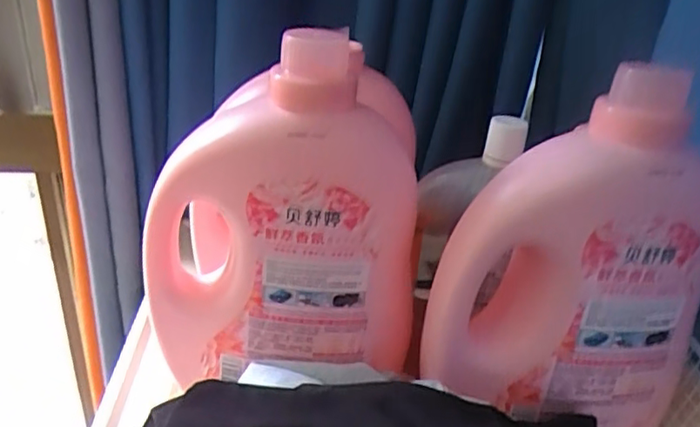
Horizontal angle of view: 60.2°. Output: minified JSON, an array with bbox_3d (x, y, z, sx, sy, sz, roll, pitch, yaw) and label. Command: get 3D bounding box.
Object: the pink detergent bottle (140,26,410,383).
[{"bbox_3d":[-0.058,0.001,0.507,0.226,0.276,0.085,7,27,7],"label":"pink detergent bottle"}]

